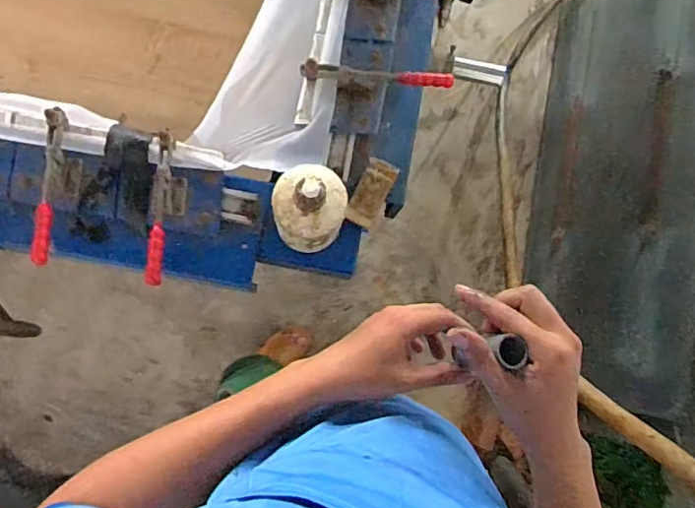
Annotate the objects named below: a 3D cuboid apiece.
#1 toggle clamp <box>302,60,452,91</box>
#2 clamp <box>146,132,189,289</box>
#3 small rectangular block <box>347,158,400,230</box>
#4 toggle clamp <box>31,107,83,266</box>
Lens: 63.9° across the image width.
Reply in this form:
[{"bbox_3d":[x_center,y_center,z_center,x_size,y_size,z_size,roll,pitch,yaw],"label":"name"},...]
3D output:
[{"bbox_3d":[0.044,-0.264,0.829,0.220,0.046,0.028,1,82,-5],"label":"toggle clamp"},{"bbox_3d":[-0.258,-0.062,0.789,0.041,0.055,0.215,5,82,-4],"label":"clamp"},{"bbox_3d":[0.038,-0.095,0.863,0.047,0.016,0.109,26,81,-1],"label":"small rectangular block"},{"bbox_3d":[-0.405,-0.092,0.776,0.040,0.056,0.216,7,81,-4],"label":"toggle clamp"}]

